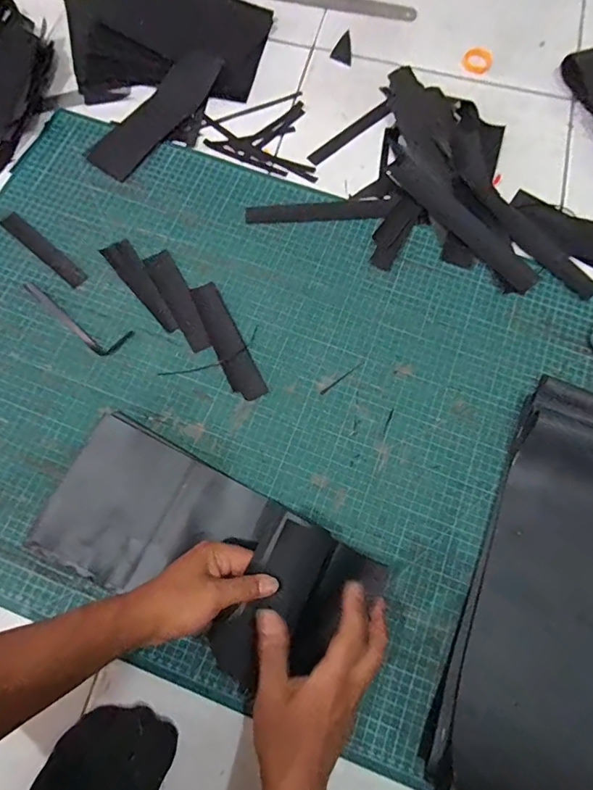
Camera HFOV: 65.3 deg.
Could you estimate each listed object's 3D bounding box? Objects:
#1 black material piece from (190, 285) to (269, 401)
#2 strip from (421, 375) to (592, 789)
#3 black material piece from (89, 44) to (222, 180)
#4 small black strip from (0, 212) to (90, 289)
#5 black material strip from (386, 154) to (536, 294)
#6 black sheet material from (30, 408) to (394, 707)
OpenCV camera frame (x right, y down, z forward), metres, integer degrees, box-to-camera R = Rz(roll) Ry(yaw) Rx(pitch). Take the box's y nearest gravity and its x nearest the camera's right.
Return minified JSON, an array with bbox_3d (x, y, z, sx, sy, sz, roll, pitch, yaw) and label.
[{"bbox_3d":[-0.085,-0.067,0.560,0.036,0.004,0.164,-24,75,-8],"label":"black material piece"},{"bbox_3d":[0.270,0.189,0.464,0.160,0.044,0.413,22,74,6],"label":"strip"},{"bbox_3d":[-0.193,-0.409,0.664,0.069,0.006,0.249,35,77,7],"label":"black material piece"},{"bbox_3d":[-0.325,-0.188,0.595,0.150,0.004,0.025,39,76,10],"label":"small black strip"},{"bbox_3d":[0.220,-0.232,0.616,0.046,0.005,0.248,-40,78,-12],"label":"black material strip"},{"bbox_3d":[-0.097,0.160,0.471,0.345,0.060,0.171,23,74,10],"label":"black sheet material"}]

